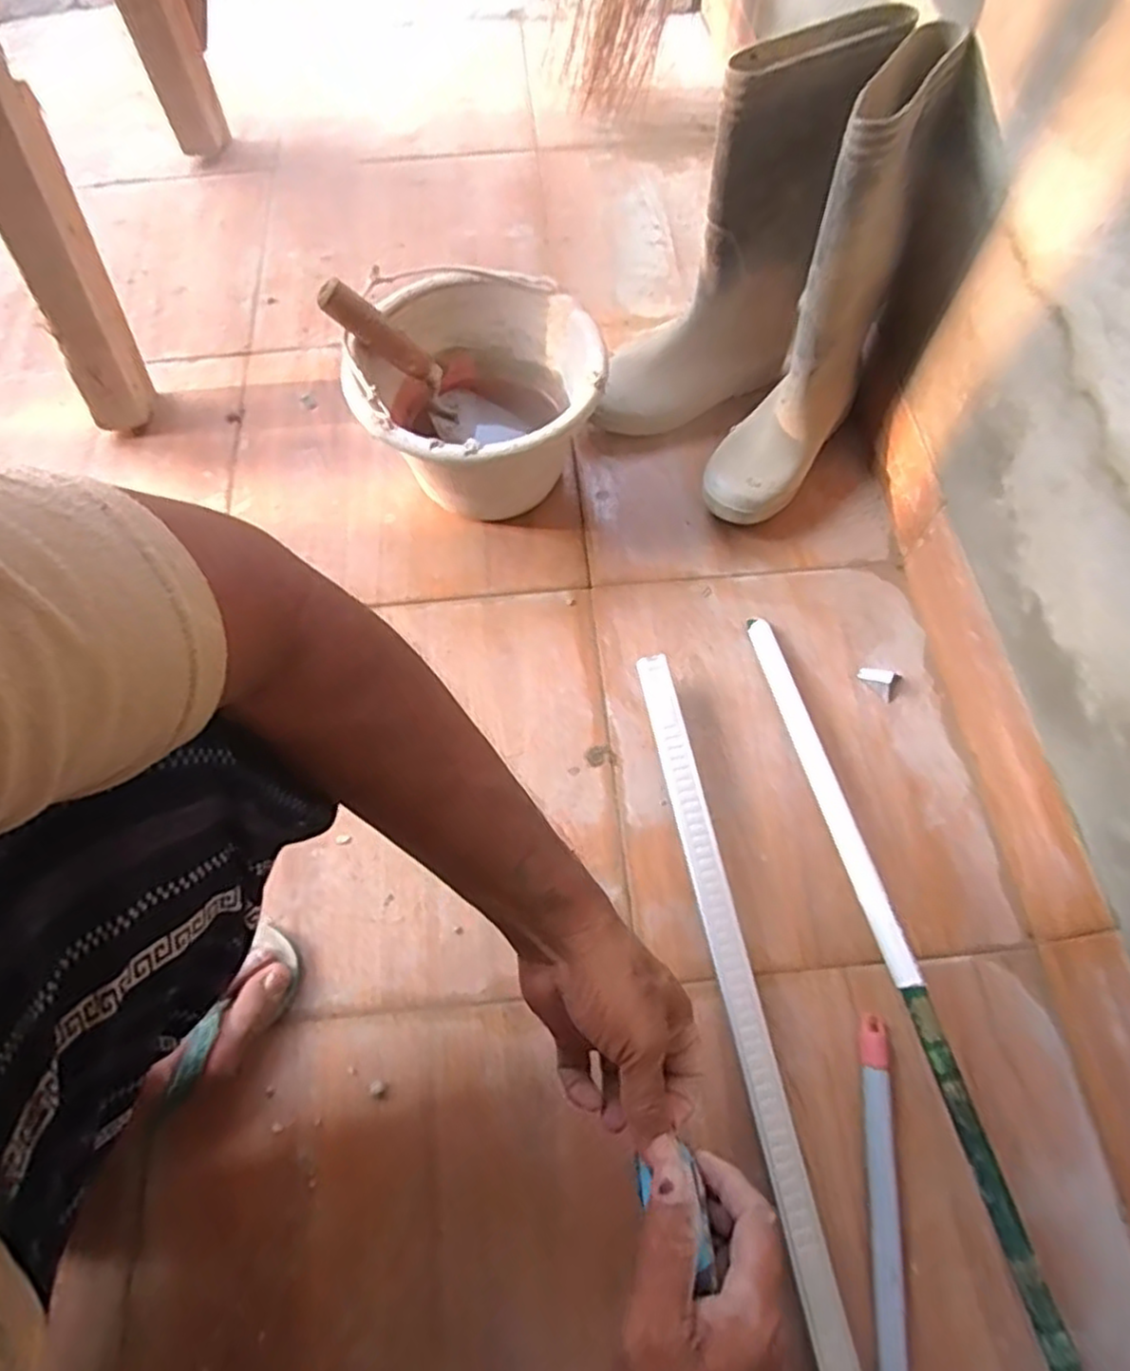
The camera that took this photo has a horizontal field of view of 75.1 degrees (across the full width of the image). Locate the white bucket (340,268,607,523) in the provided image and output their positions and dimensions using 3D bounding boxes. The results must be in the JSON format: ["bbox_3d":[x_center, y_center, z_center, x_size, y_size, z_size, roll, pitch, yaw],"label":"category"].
[{"bbox_3d":[-0.084,-0.287,0.773,0.232,0.167,0.239,-1,65,2],"label":"white bucket"}]

